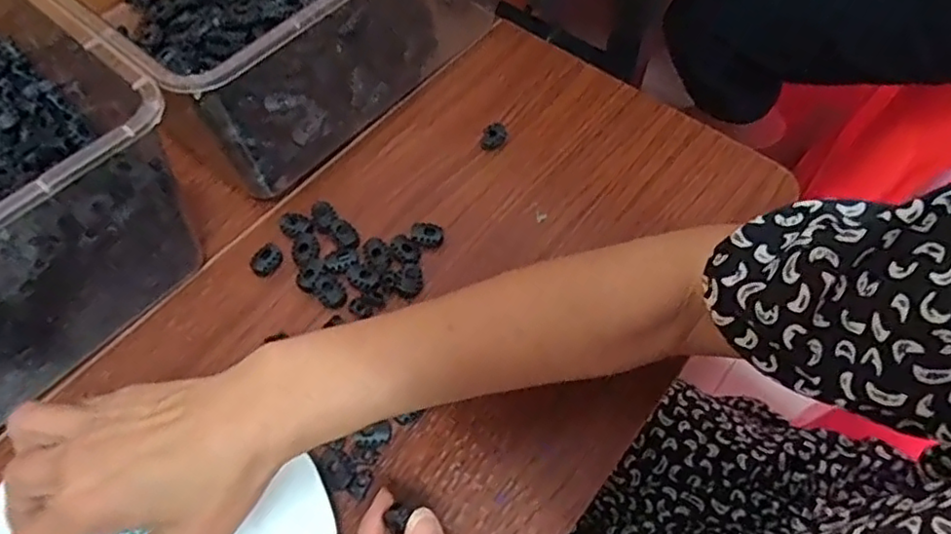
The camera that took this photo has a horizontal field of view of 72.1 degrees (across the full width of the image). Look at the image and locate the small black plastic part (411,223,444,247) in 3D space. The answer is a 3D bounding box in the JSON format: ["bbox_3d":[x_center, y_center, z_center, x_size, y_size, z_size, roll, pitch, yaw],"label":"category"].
[{"bbox_3d":[-0.033,-0.022,0.450,0.022,0.004,0.017,12,63,3],"label":"small black plastic part"}]

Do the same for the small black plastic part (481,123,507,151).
[{"bbox_3d":[0.014,-0.100,0.497,0.017,0.004,0.025,16,63,5],"label":"small black plastic part"}]

